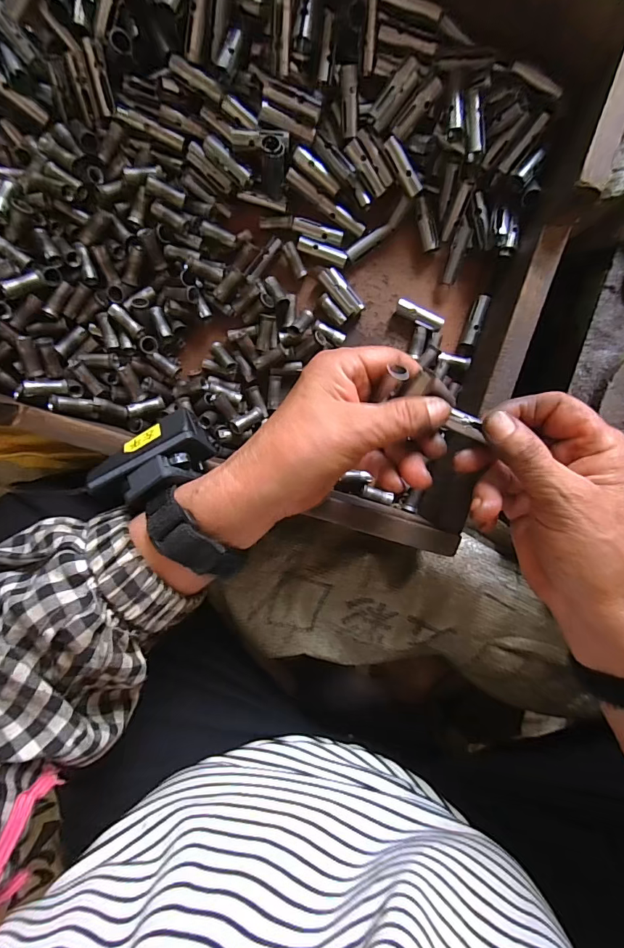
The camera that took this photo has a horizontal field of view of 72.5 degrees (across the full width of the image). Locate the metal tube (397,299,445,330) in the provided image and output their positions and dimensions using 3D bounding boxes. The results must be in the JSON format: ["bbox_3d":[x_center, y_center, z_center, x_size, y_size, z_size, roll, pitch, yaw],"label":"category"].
[{"bbox_3d":[0.080,-0.117,0.312,0.036,0.006,0.011,28,97,-1],"label":"metal tube"}]

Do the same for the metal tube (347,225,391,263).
[{"bbox_3d":[0.041,-0.167,0.309,0.035,0.007,0.009,-34,95,6],"label":"metal tube"}]

